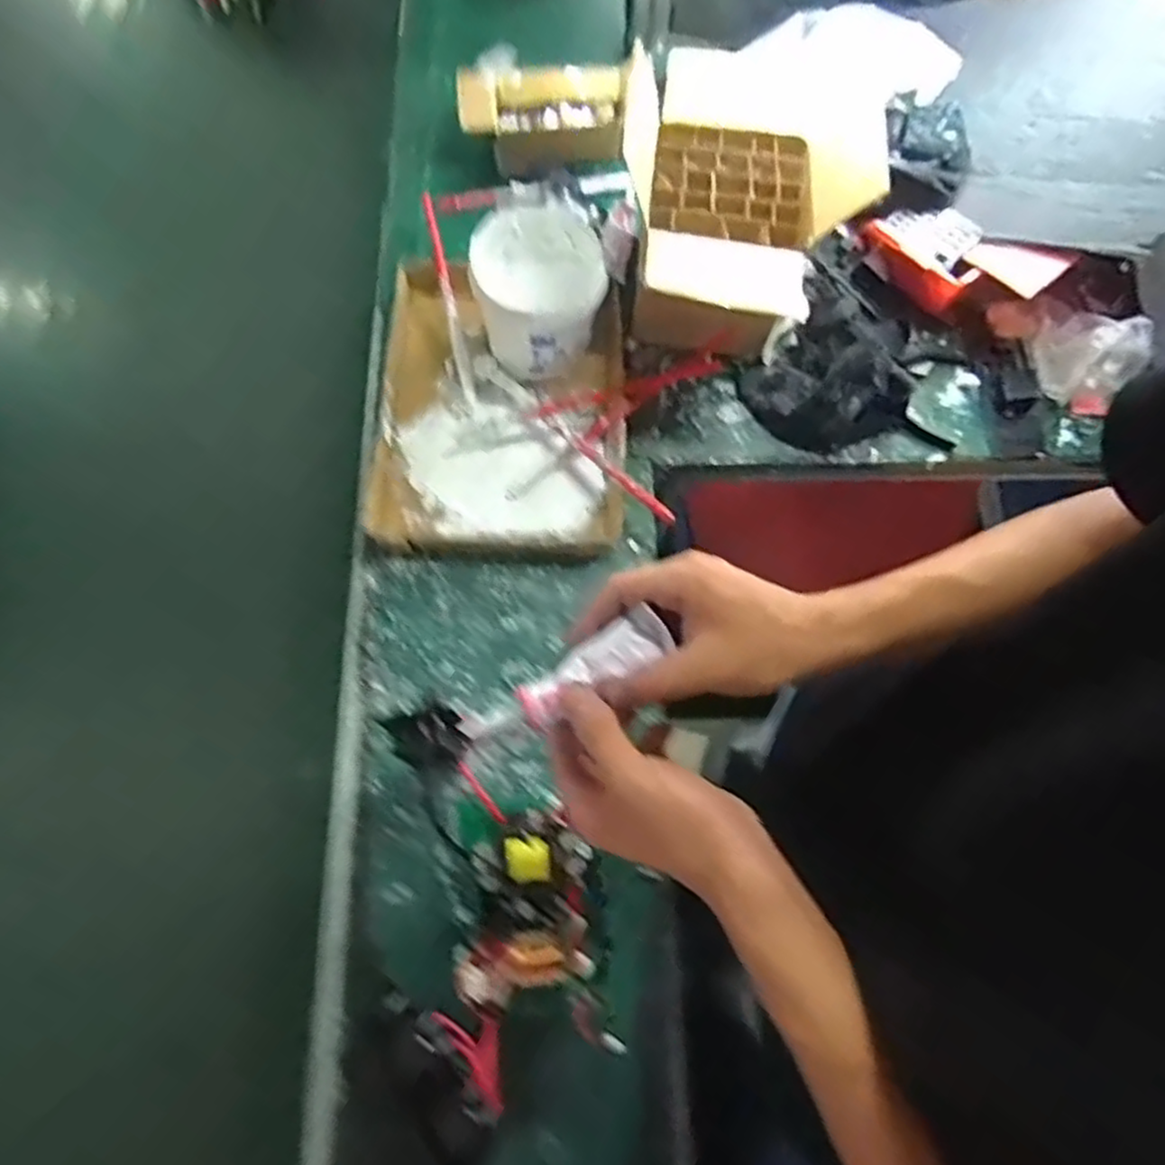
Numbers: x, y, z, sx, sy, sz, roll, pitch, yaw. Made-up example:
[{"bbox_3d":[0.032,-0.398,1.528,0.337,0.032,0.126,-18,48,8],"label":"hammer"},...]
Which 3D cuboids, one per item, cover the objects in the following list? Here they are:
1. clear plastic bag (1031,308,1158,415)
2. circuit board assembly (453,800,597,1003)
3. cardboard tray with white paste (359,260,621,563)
[{"bbox_3d":[0.511,-0.234,0.703,0.035,0.094,0.098,-30,76,-31],"label":"clear plastic bag"},{"bbox_3d":[-0.047,0.262,0.568,0.106,0.034,0.136,0,73,-1],"label":"circuit board assembly"},{"bbox_3d":[-0.082,-0.184,0.715,0.242,0.034,0.322,1,73,-1],"label":"cardboard tray with white paste"}]

